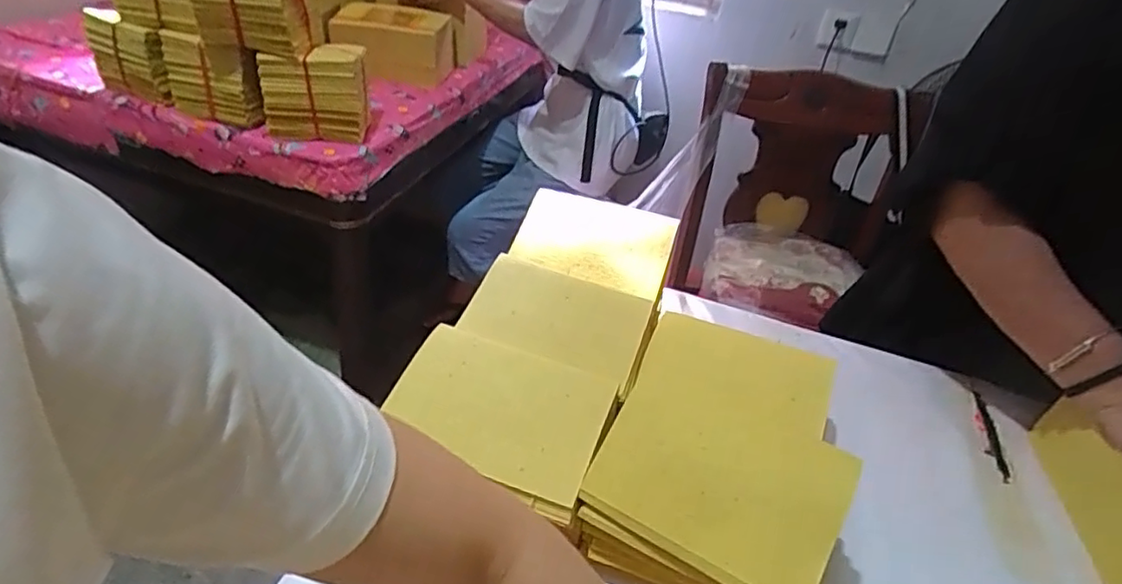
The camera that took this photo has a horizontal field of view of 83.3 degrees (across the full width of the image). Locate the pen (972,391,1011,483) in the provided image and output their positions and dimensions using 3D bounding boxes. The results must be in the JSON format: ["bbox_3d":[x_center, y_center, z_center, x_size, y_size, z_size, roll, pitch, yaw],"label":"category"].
[{"bbox_3d":[0.433,0.143,0.637,0.018,0.008,0.118,16,38,10],"label":"pen"}]

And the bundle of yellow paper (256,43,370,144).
[{"bbox_3d":[-0.447,-0.359,1.152,0.180,0.146,0.083,-7,39,-19],"label":"bundle of yellow paper"}]

